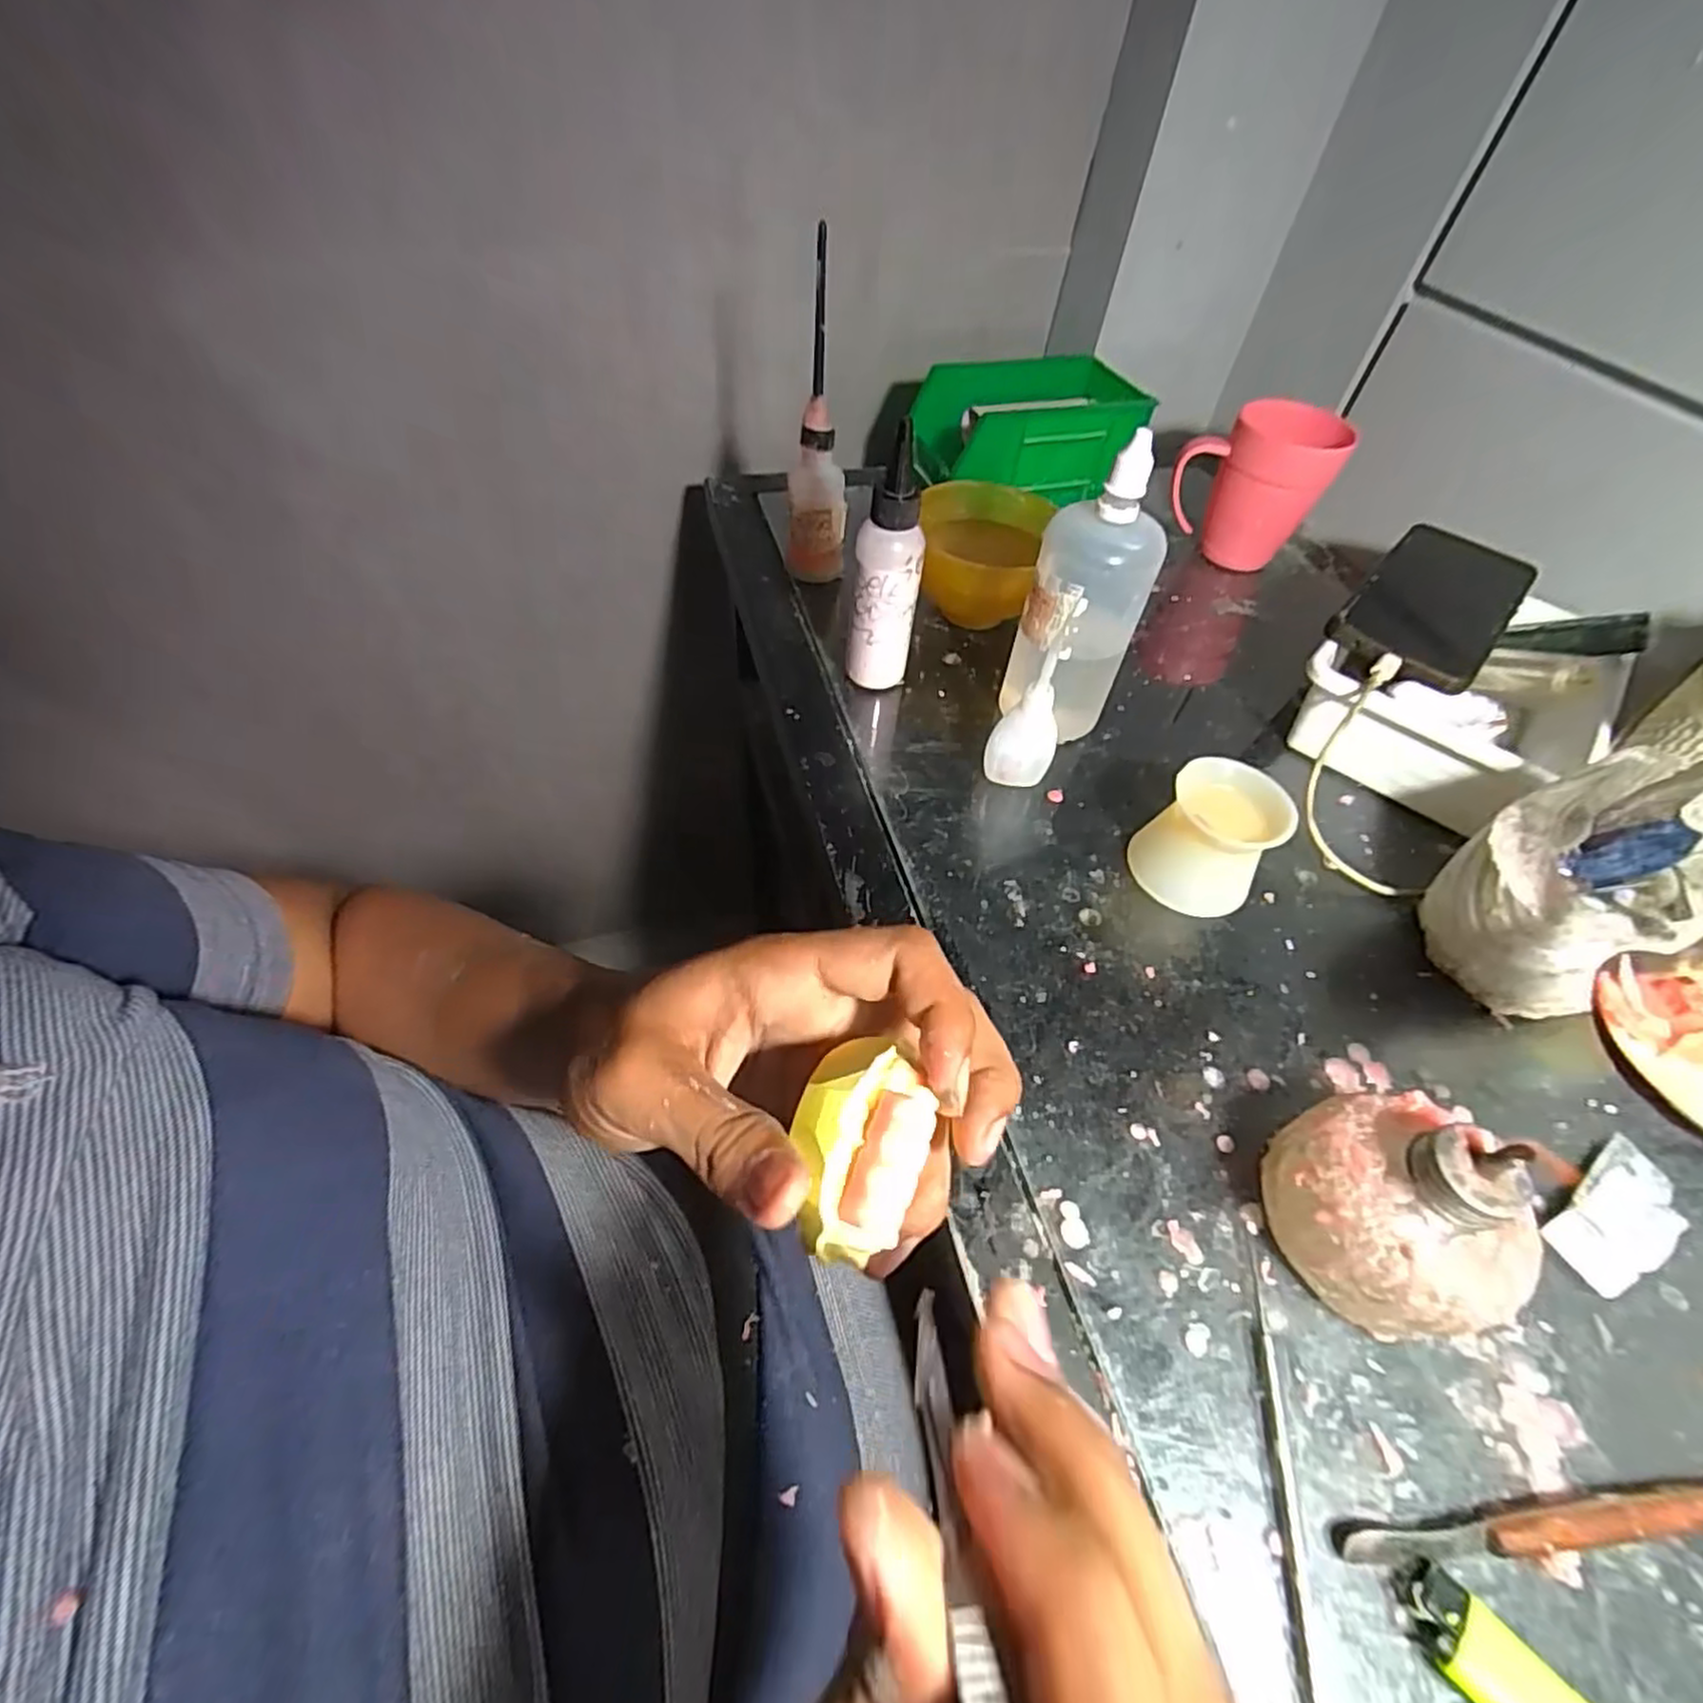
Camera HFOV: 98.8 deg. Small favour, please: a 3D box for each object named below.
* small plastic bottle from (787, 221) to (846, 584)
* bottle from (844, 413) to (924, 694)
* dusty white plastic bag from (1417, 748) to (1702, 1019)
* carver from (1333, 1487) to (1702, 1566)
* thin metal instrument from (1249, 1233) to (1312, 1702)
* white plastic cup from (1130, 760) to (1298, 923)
[{"bbox_3d":[-0.021,-0.263,0.465,0.035,0.193,0.029,18,54,10],"label":"small plastic bottle"},{"bbox_3d":[0.020,-0.154,0.412,0.036,0.145,0.028,11,53,4],"label":"bottle"},{"bbox_3d":[0.321,0.018,0.325,0.077,0.110,0.081,-16,55,-15],"label":"dusty white plastic bag"},{"bbox_3d":[0.233,0.209,0.227,0.166,0.013,0.012,-1,53,-5],"label":"carver"},{"bbox_3d":[0.136,0.207,0.228,0.008,0.004,0.152,11,53,4],"label":"thin metal instrument"},{"bbox_3d":[0.180,-0.007,0.368,0.056,0.057,0.054,2,52,-2],"label":"white plastic cup"}]

